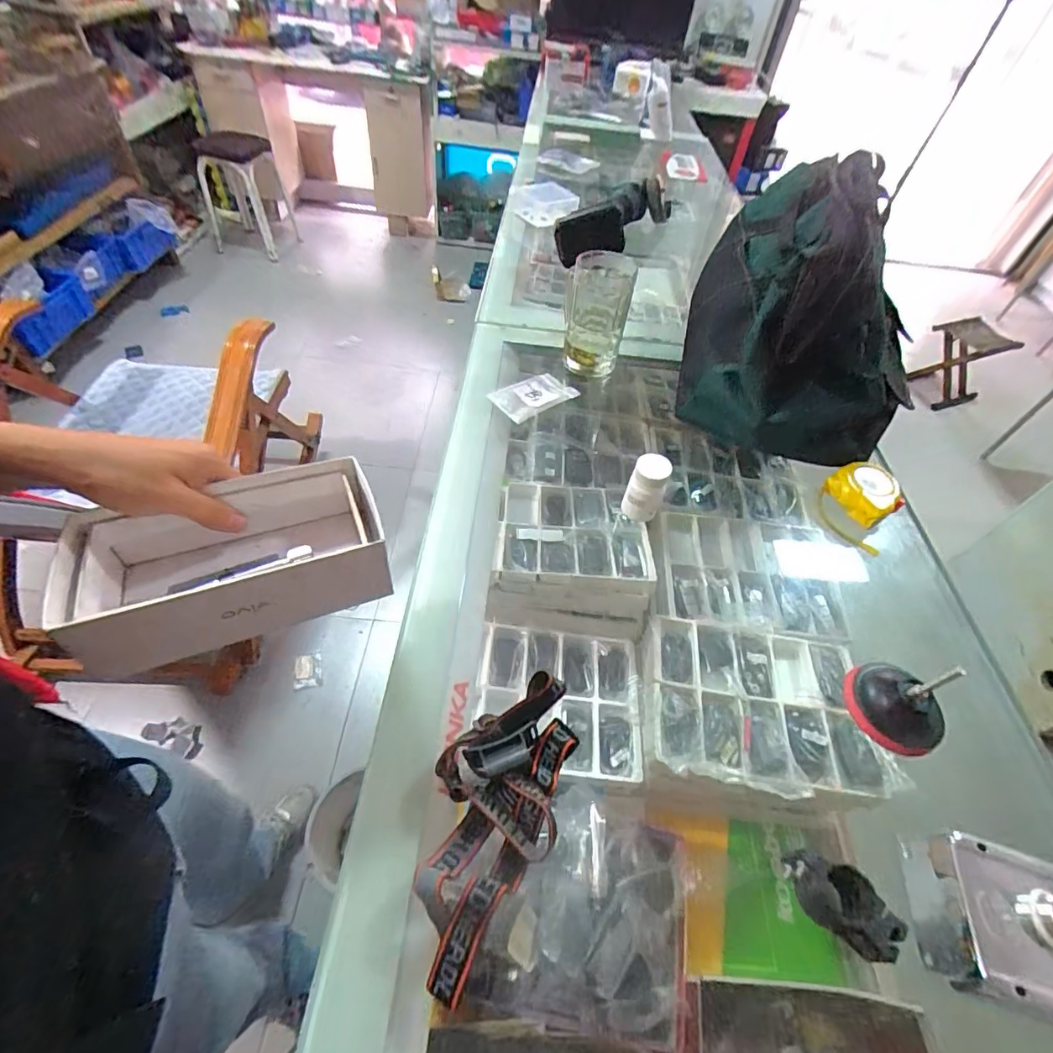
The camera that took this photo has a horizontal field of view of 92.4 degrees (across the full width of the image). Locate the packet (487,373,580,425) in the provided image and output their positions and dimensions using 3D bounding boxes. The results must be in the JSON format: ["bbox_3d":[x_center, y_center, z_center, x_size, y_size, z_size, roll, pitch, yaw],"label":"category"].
[{"bbox_3d":[0.008,-0.170,0.658,0.097,0.020,0.070,-29,62,-22],"label":"packet"}]

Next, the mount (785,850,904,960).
[{"bbox_3d":[0.200,0.238,0.322,0.029,0.033,0.066,-34,62,-28],"label":"mount"}]

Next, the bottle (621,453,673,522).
[{"bbox_3d":[0.122,-0.039,0.519,0.035,0.074,0.030,18,52,8],"label":"bottle"}]

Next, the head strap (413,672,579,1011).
[{"bbox_3d":[-0.024,0.191,0.338,0.088,0.041,0.184,17,51,7],"label":"head strap"}]

